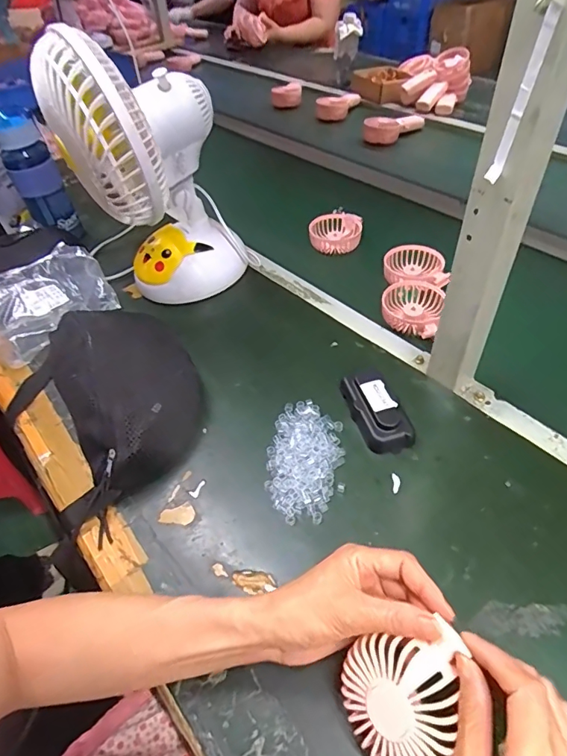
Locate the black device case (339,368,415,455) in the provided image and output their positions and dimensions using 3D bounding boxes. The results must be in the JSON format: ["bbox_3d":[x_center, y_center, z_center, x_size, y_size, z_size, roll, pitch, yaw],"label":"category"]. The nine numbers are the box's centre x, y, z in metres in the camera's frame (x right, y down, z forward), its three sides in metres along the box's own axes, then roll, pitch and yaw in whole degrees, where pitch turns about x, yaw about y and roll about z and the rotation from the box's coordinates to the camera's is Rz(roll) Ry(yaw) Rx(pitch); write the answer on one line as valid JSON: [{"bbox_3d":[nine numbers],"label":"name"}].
[{"bbox_3d":[0.100,0.036,0.506,0.049,0.032,0.096,-14,47,-8],"label":"black device case"}]

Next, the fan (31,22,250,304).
[{"bbox_3d":[-0.177,-0.262,0.614,0.162,0.319,0.182,25,53,27],"label":"fan"}]

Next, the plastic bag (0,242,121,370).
[{"bbox_3d":[-0.341,-0.107,0.663,0.181,0.063,0.138,-31,51,-22],"label":"plastic bag"}]

